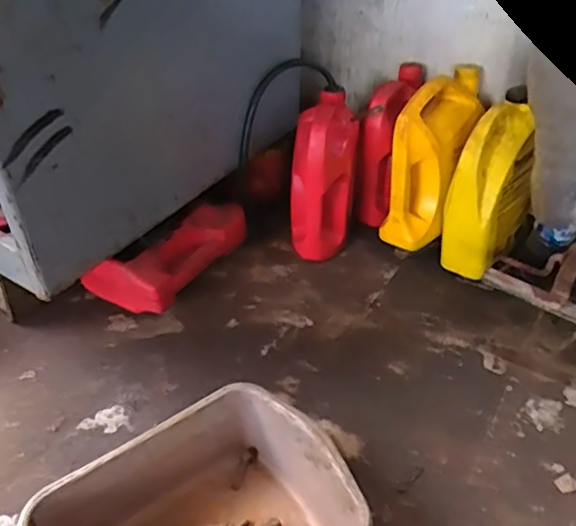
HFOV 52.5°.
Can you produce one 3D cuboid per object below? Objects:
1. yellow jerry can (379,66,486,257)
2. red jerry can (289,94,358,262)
[{"bbox_3d":[0.264,-0.189,1.065,0.110,0.277,0.189,19,43,22],"label":"yellow jerry can"},{"bbox_3d":[0.063,-0.147,1.069,0.106,0.277,0.127,9,40,10],"label":"red jerry can"}]

